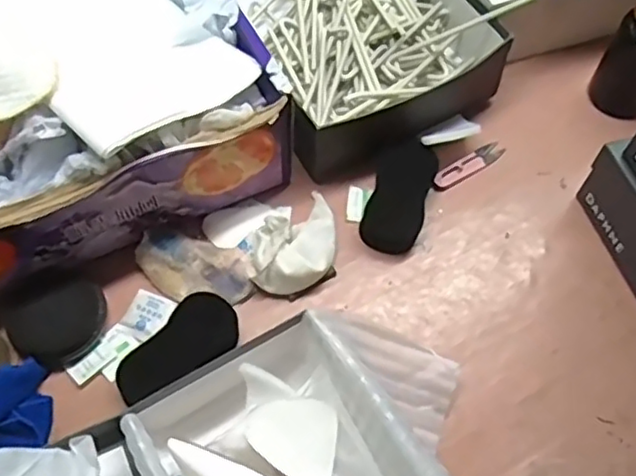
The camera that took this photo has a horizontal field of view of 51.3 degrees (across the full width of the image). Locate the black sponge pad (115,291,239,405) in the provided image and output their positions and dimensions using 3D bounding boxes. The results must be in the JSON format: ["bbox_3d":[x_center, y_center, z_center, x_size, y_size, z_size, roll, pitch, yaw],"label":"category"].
[{"bbox_3d":[-0.136,0.107,0.638,0.125,0.026,0.057,-39,69,-21],"label":"black sponge pad"}]

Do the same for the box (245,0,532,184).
[{"bbox_3d":[0.040,-0.232,0.787,0.274,0.098,0.280,-30,66,-17],"label":"box"}]

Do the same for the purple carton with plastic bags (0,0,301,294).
[{"bbox_3d":[-0.258,-0.137,0.663,0.395,0.189,0.281,-28,65,-16],"label":"purple carton with plastic bags"}]

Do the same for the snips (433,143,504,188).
[{"bbox_3d":[0.177,-0.086,0.776,0.103,0.005,0.023,-27,79,-23],"label":"snips"}]

